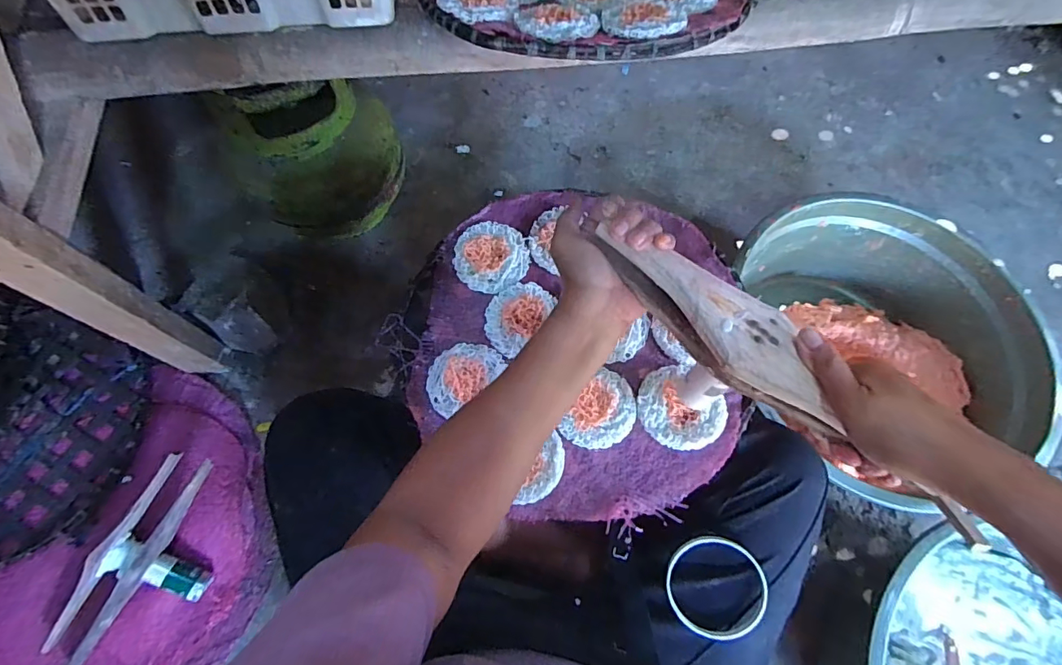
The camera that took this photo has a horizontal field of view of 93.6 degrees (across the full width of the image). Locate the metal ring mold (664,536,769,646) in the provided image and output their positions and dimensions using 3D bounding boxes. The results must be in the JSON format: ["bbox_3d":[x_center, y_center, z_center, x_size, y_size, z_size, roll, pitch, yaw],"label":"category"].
[{"bbox_3d":[0.176,0.245,0.473,0.090,0.016,0.095,-1,86,11],"label":"metal ring mold"}]

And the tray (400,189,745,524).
[{"bbox_3d":[0.039,0.005,0.496,0.325,0.033,0.335,0,66,-1],"label":"tray"}]

